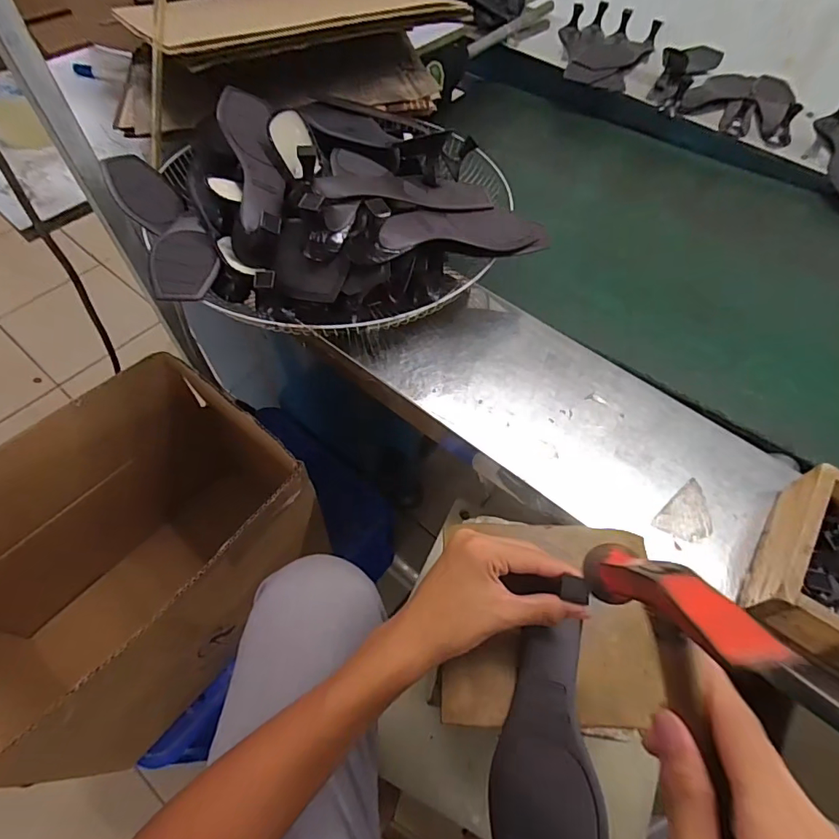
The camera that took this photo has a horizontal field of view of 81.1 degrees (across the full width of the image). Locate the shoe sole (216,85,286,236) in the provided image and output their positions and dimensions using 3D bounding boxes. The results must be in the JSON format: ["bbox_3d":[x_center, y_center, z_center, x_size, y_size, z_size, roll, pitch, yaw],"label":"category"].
[{"bbox_3d":[-0.183,-0.293,0.539,0.054,0.030,0.198,-11,74,-10],"label":"shoe sole"}]

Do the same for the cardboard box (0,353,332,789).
[{"bbox_3d":[-0.404,0.217,0.759,0.334,0.389,0.441,36,63,18],"label":"cardboard box"}]

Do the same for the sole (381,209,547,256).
[{"bbox_3d":[0.053,-0.203,0.534,0.211,0.023,0.058,-10,57,-27],"label":"sole"}]

